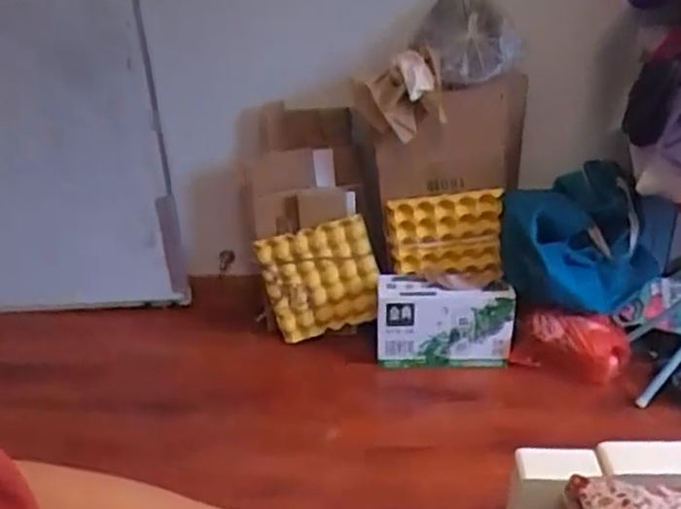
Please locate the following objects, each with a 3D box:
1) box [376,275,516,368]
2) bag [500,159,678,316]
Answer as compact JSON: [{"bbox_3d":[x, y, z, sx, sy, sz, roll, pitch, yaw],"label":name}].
[{"bbox_3d":[0.255,0.166,1.727,0.324,0.197,0.100,1,29,6],"label":"box"},{"bbox_3d":[0.579,-0.033,1.689,0.383,0.283,0.202,-14,31,-20],"label":"bag"}]

